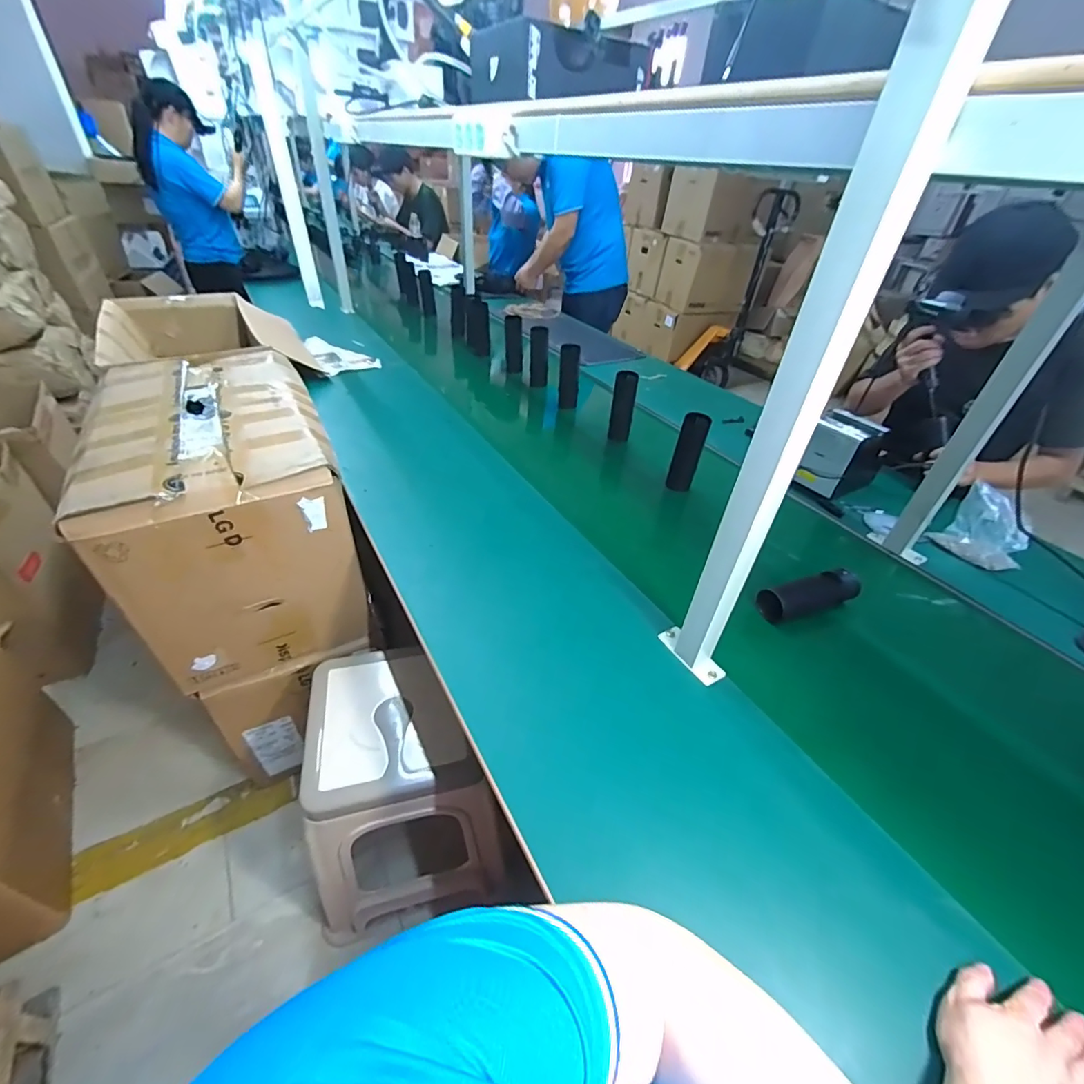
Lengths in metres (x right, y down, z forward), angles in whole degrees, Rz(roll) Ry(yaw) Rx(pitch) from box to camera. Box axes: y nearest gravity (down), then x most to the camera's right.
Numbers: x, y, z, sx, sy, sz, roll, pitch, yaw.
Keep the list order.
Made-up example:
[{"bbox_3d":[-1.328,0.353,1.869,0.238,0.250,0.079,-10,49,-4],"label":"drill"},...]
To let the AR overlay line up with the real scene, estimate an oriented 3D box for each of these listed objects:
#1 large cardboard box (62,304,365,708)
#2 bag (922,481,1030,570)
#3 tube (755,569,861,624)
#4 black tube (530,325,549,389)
[{"bbox_3d":[-0.665,-0.103,1.063,0.366,0.425,0.640,-15,43,-23],"label":"large cardboard box"},{"bbox_3d":[0.837,-0.026,0.891,0.060,0.126,0.129,-16,43,-24],"label":"bag"},{"bbox_3d":[0.437,0.085,0.777,0.168,0.054,0.055,-10,41,-18],"label":"tube"},{"bbox_3d":[-0.010,-0.583,1.512,0.058,0.173,0.051,2,39,-4],"label":"black tube"}]

